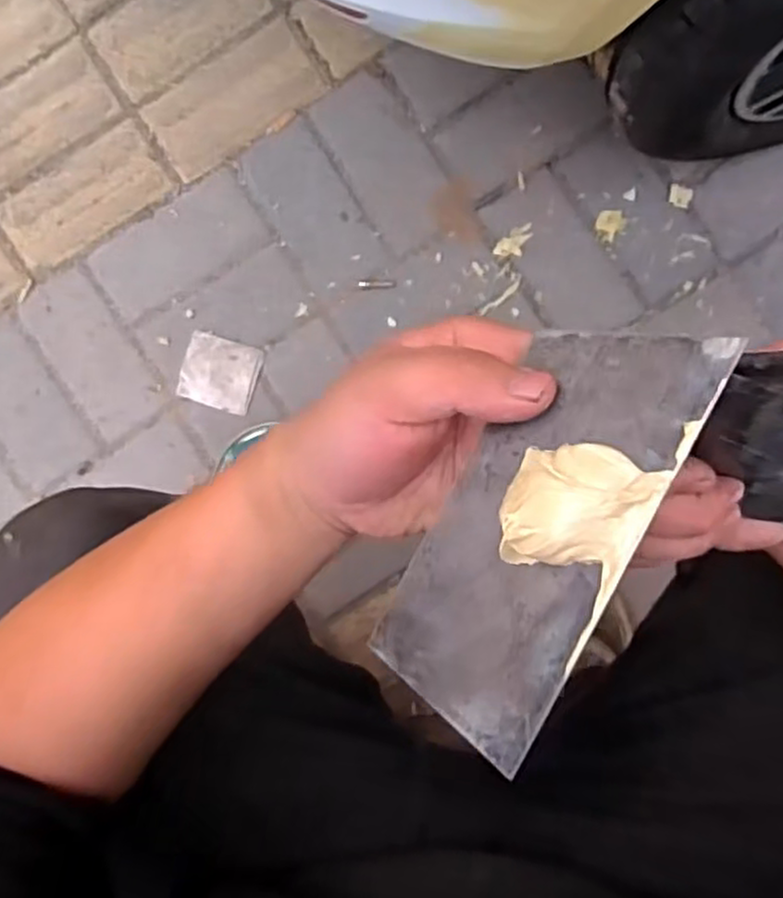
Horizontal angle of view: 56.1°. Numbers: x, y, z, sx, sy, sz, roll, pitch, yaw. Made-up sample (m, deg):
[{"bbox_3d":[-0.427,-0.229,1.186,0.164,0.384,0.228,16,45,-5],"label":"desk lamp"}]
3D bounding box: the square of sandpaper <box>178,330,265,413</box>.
[{"bbox_3d":[-0.193,-0.086,0.830,0.082,0.004,0.076,18,90,-12],"label":"square of sandpaper"}]

